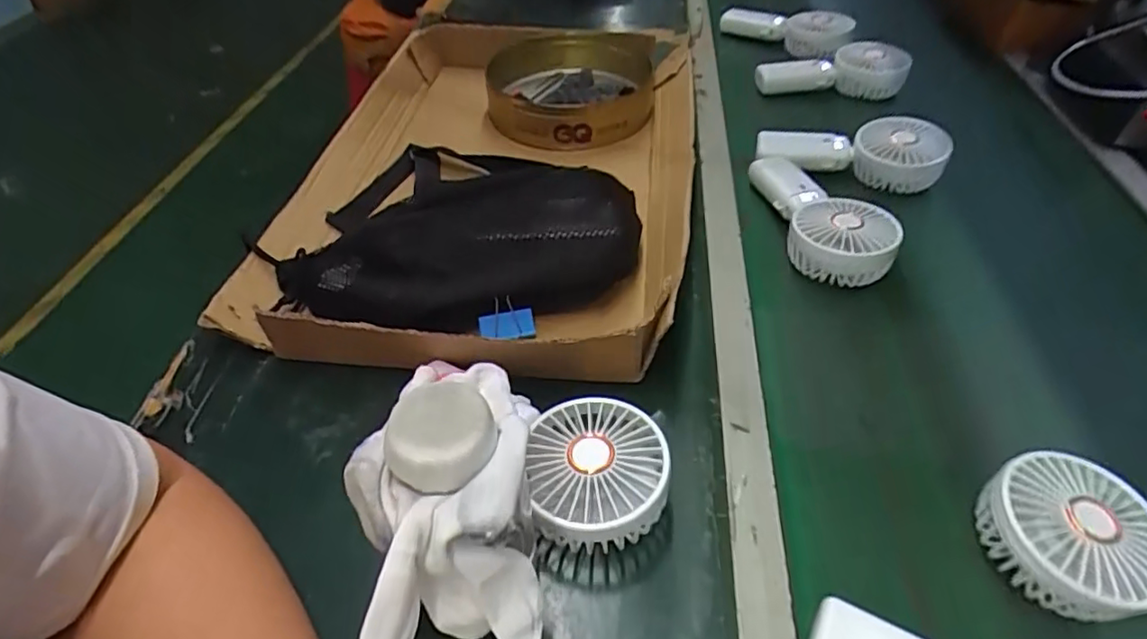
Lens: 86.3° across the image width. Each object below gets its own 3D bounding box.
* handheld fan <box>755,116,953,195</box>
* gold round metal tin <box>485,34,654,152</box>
[{"bbox_3d":[0.293,-0.172,0.660,0.189,0.069,0.072,8,45,3],"label":"handheld fan"},{"bbox_3d":[-0.008,-0.284,0.740,0.200,0.081,0.224,4,44,7],"label":"gold round metal tin"}]

